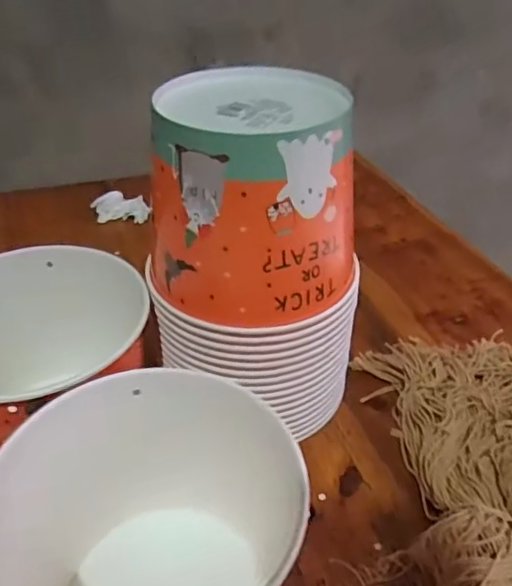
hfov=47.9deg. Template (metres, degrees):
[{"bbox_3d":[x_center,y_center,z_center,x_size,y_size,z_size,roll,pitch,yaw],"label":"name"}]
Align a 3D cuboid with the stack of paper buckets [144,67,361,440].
[{"bbox_3d":[0.001,-0.013,0.440,0.146,0.263,0.126,10,38,12],"label":"stack of paper buckets"}]

